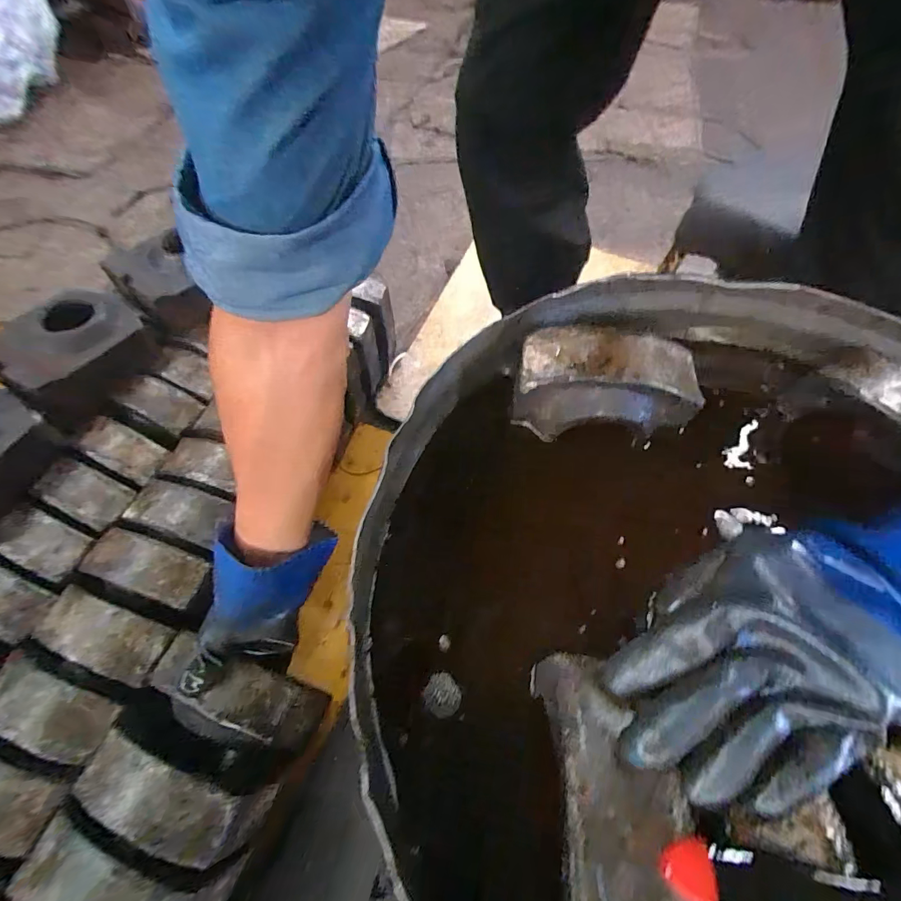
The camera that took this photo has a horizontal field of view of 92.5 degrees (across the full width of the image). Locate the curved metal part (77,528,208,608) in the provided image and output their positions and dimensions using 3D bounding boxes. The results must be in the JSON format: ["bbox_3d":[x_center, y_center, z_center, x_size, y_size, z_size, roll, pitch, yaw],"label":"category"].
[{"bbox_3d":[-0.383,0.140,0.531,0.164,0.029,0.058,16,61,10],"label":"curved metal part"}]

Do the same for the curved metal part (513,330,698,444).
[{"bbox_3d":[0.141,-0.060,0.392,0.162,0.065,0.081,6,60,5],"label":"curved metal part"}]

